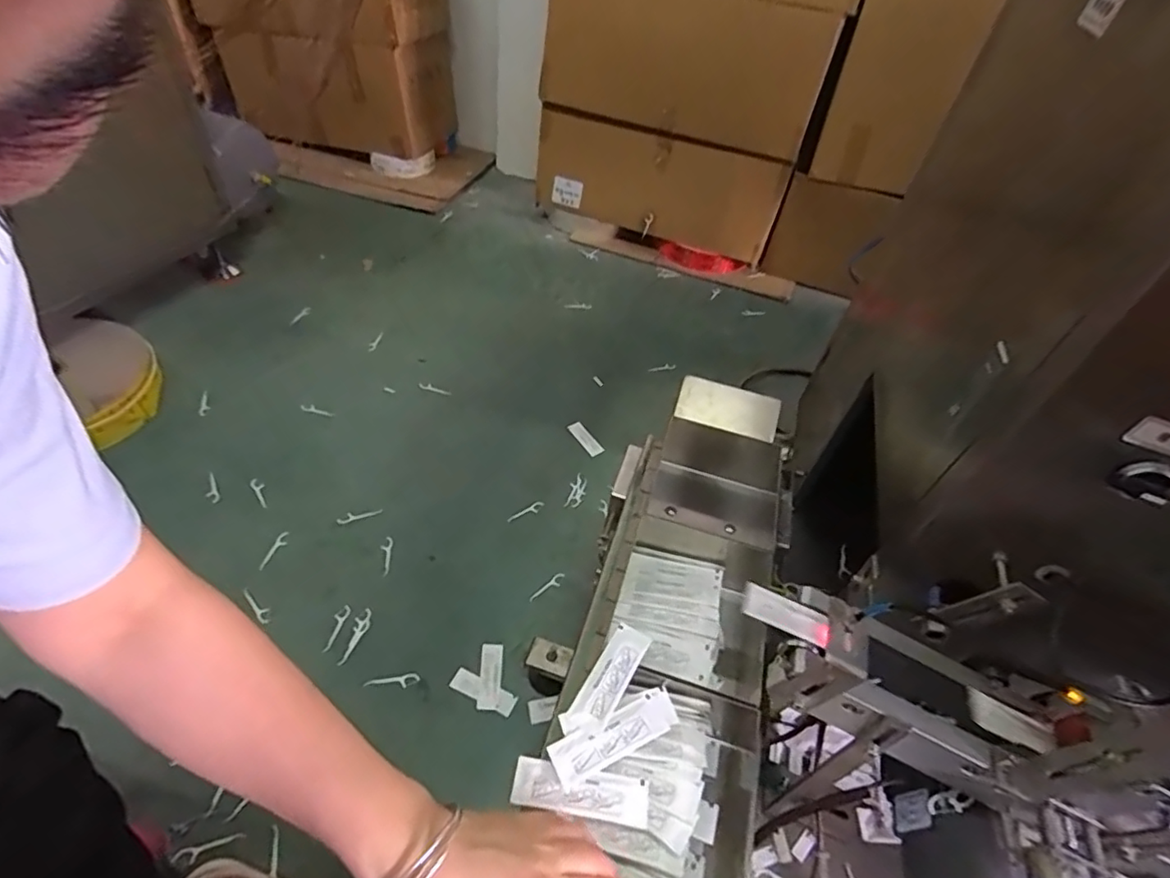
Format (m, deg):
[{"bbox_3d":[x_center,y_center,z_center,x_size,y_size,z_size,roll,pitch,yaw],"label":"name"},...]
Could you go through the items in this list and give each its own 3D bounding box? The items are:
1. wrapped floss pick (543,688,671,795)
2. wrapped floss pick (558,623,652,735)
[{"bbox_3d":[0.022,0.219,0.424,0.101,0.008,0.030,-14,58,-30],"label":"wrapped floss pick"},{"bbox_3d":[0.018,0.188,0.451,0.031,0.010,0.099,27,48,17],"label":"wrapped floss pick"}]

